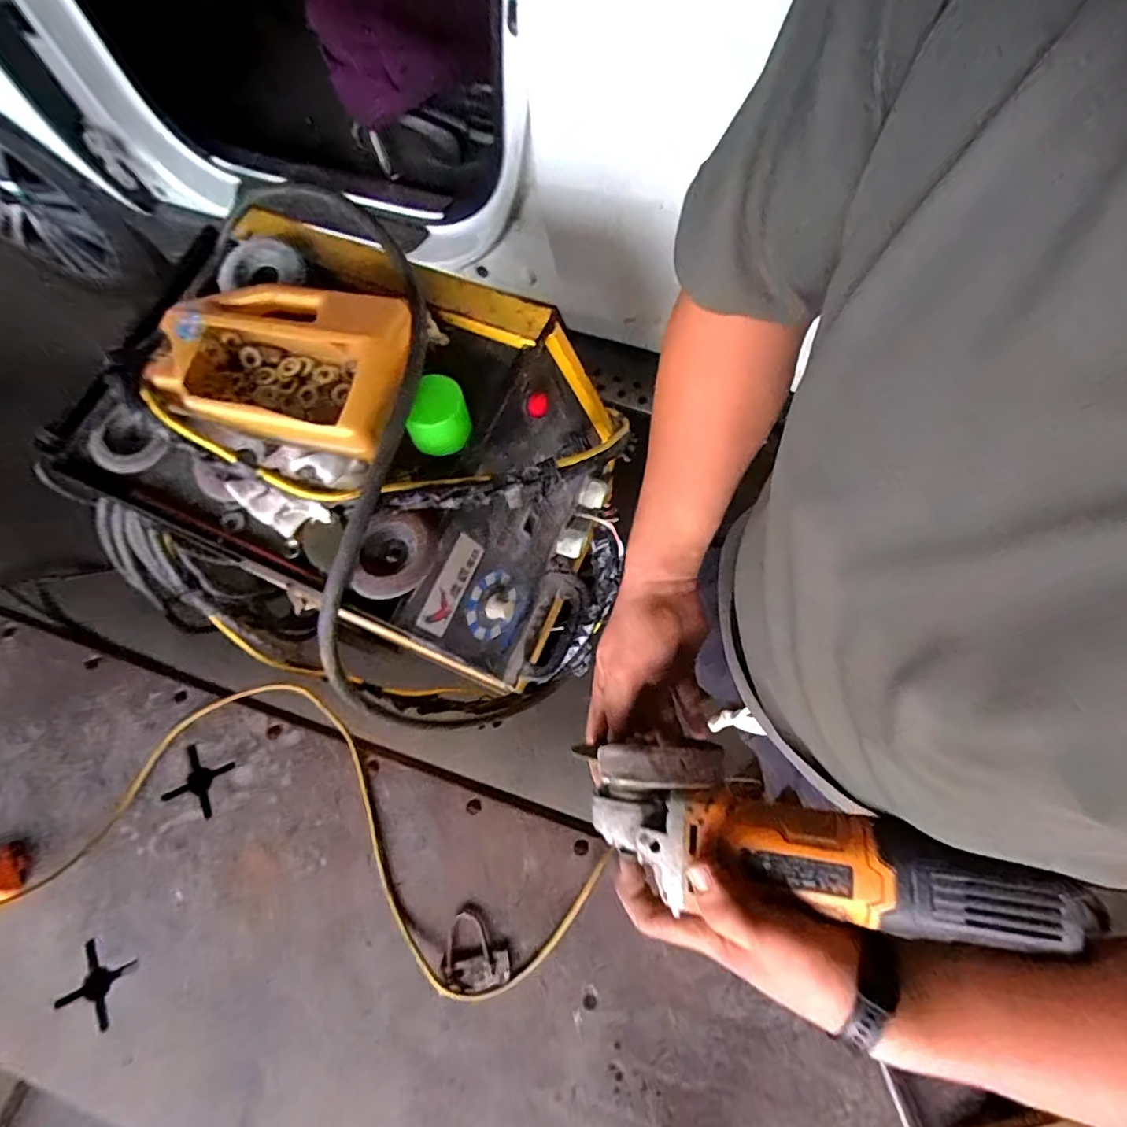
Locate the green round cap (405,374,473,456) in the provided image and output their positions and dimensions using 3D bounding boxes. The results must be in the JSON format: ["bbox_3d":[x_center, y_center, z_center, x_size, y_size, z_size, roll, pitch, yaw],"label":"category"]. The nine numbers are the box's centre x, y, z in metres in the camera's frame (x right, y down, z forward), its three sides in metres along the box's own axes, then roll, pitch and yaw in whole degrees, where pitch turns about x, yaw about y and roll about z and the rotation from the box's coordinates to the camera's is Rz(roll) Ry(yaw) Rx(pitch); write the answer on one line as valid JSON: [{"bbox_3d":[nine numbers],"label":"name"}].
[{"bbox_3d":[-0.125,-0.152,0.561,0.062,0.050,0.065,0,73,2],"label":"green round cap"}]

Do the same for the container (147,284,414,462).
[{"bbox_3d":[-0.287,-0.206,0.552,0.267,0.083,0.158,14,74,6],"label":"container"}]

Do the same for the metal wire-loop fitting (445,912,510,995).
[{"bbox_3d":[-0.118,0.510,0.726,0.081,0.010,0.088,-15,73,-3],"label":"metal wire-loop fitting"}]

